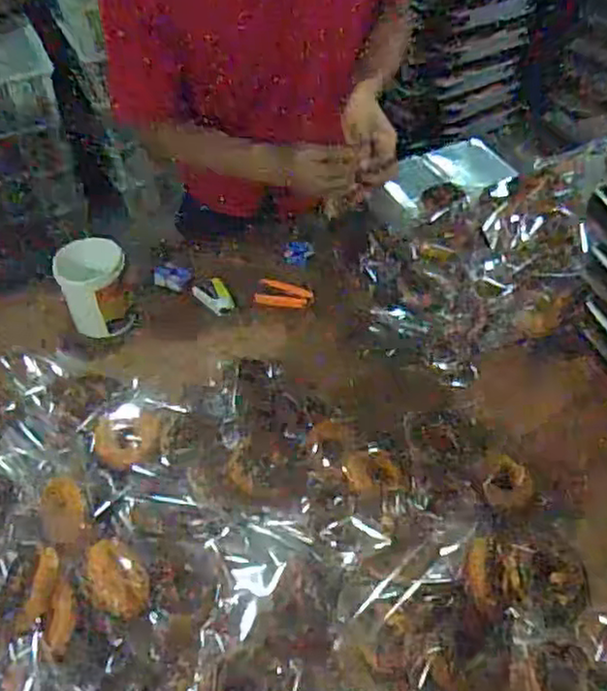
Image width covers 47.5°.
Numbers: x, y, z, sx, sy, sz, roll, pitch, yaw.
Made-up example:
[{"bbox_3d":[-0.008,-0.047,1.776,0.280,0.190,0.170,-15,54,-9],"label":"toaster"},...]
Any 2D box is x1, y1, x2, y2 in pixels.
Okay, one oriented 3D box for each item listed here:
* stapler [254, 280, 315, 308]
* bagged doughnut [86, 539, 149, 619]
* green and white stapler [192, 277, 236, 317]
[{"bbox_3d":[-0.031,-0.081,1.136,0.092,0.017,0.050,7,49,7],"label":"stapler"},{"bbox_3d":[-0.205,0.255,0.759,0.054,0.024,0.089,-34,63,-22],"label":"bagged doughnut"},{"bbox_3d":[-0.144,-0.081,1.137,0.056,0.023,0.070,-37,64,-23],"label":"green and white stapler"}]

